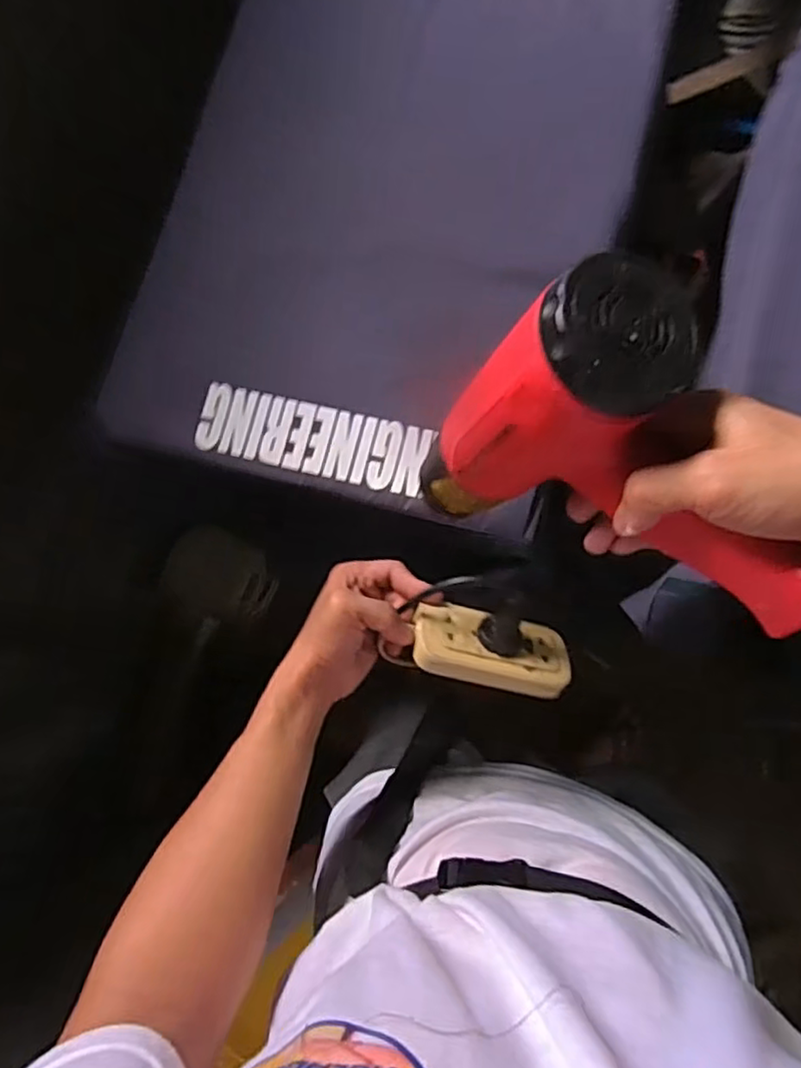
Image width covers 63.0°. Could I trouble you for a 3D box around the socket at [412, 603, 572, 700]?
[{"bbox_3d":[0.069,0.090,0.498,0.118,0.028,0.057,15,43,-9],"label":"socket"}]

